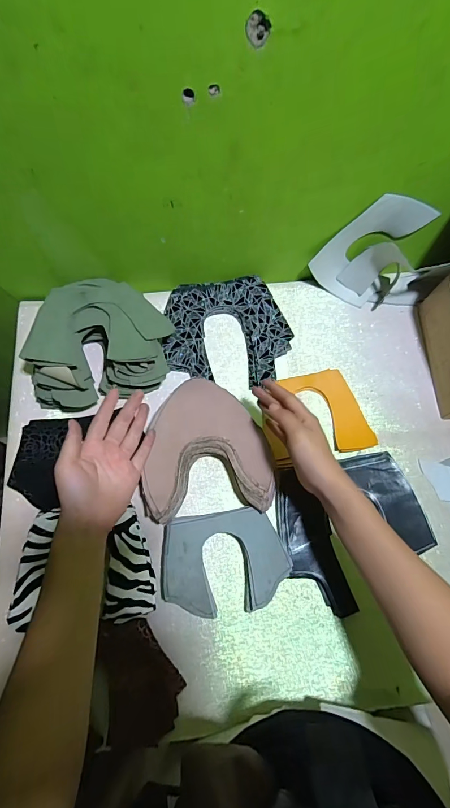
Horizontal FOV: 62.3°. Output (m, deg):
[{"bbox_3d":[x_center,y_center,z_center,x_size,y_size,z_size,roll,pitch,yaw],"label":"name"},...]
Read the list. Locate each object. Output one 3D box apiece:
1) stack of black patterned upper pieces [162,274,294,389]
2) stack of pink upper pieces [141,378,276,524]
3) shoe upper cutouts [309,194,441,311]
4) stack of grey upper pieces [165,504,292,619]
[{"bbox_3d":[0.002,-0.114,0.585,0.189,0.023,0.174,-6,71,-4],"label":"stack of black patterned upper pieces"},{"bbox_3d":[-0.027,0.059,0.515,0.169,0.036,0.177,-6,71,-4],"label":"stack of pink upper pieces"},{"bbox_3d":[0.226,-0.214,0.558,0.174,0.152,0.075,-6,71,-4],"label":"shoe upper cutouts"},{"bbox_3d":[-0.001,0.200,0.477,0.157,0.019,0.118,-7,71,-4],"label":"stack of grey upper pieces"}]

